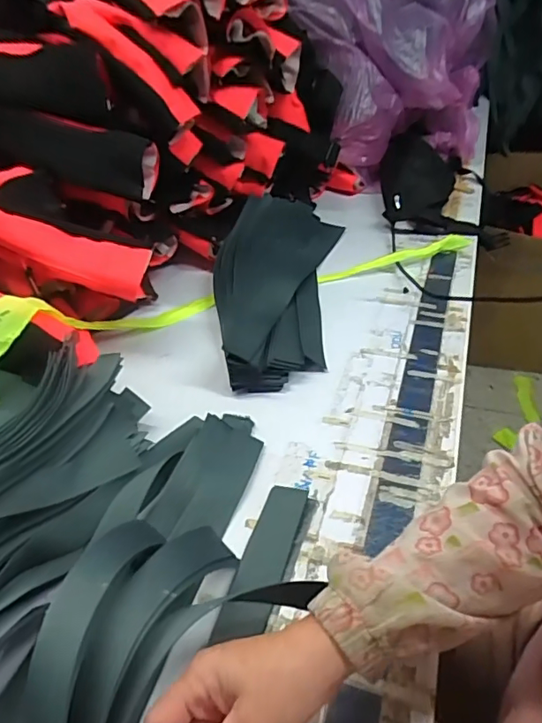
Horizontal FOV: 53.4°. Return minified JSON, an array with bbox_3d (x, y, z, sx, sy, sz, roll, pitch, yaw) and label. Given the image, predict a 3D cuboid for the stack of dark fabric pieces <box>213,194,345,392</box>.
[{"bbox_3d":[0.011,-0.138,0.830,0.187,0.066,0.467,-1,41,3],"label":"stack of dark fabric pieces"}]

